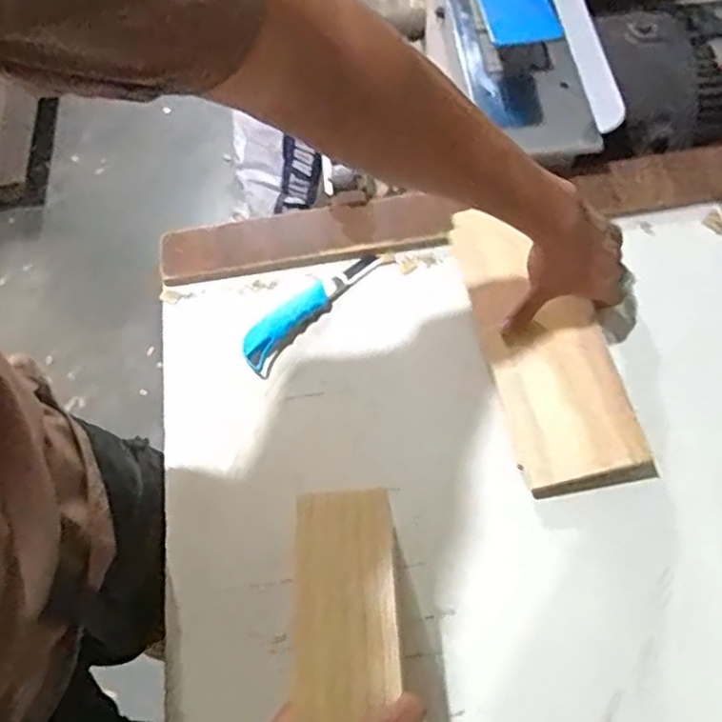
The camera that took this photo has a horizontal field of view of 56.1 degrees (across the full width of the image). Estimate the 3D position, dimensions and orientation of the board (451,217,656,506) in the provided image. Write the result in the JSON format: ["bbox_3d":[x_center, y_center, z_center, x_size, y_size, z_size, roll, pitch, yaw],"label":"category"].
[{"bbox_3d":[0.185,-0.023,0.707,0.113,0.027,0.323,-19,67,13],"label":"board"}]

